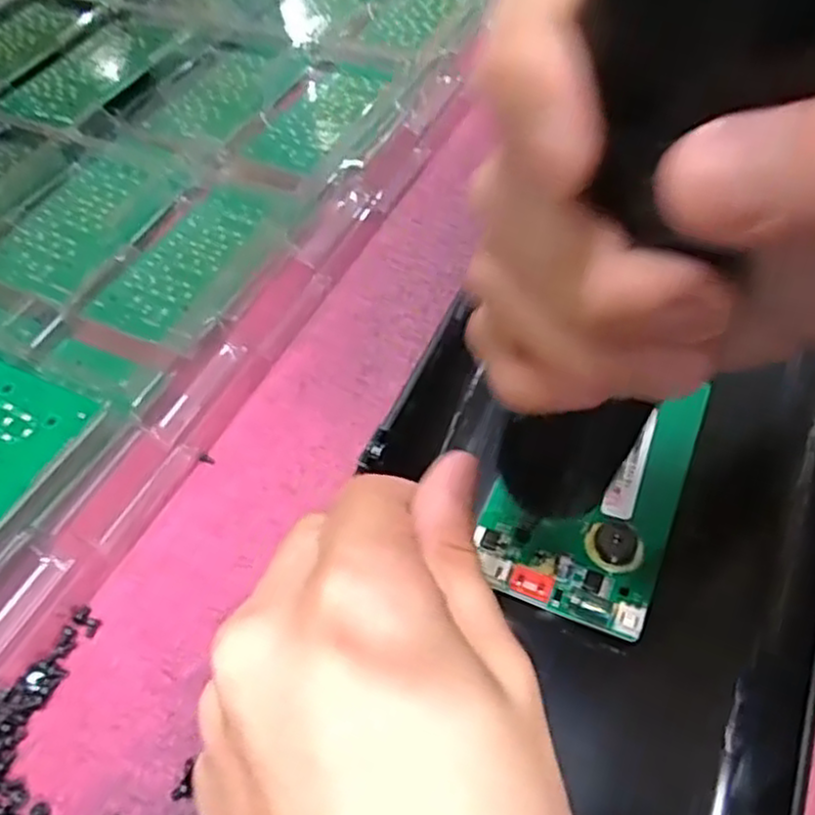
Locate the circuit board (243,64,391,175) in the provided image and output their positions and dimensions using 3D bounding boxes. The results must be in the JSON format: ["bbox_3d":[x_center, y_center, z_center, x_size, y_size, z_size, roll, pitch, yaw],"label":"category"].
[{"bbox_3d":[-0.047,-0.157,0.394,0.046,0.005,0.085,23,61,18],"label":"circuit board"}]

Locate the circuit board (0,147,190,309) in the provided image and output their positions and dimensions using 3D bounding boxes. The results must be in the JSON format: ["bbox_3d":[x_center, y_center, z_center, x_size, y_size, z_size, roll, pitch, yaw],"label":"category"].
[{"bbox_3d":[-0.155,-0.089,0.352,0.065,0.004,0.091,23,61,18],"label":"circuit board"}]

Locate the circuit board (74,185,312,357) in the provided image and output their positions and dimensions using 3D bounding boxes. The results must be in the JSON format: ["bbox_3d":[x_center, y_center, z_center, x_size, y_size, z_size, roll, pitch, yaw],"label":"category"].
[{"bbox_3d":[-0.094,-0.069,0.335,0.061,0.004,0.102,20,60,16],"label":"circuit board"}]

